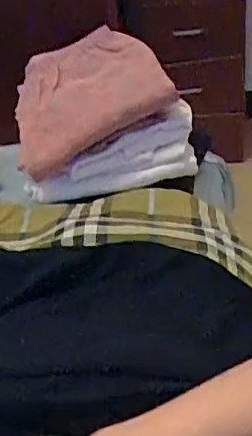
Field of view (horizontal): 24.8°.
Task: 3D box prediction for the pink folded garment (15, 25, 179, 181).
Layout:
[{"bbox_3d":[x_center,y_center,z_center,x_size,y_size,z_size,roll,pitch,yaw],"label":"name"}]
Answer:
[{"bbox_3d":[-0.065,-0.185,0.889,0.253,0.091,0.226,-26,57,2],"label":"pink folded garment"}]

